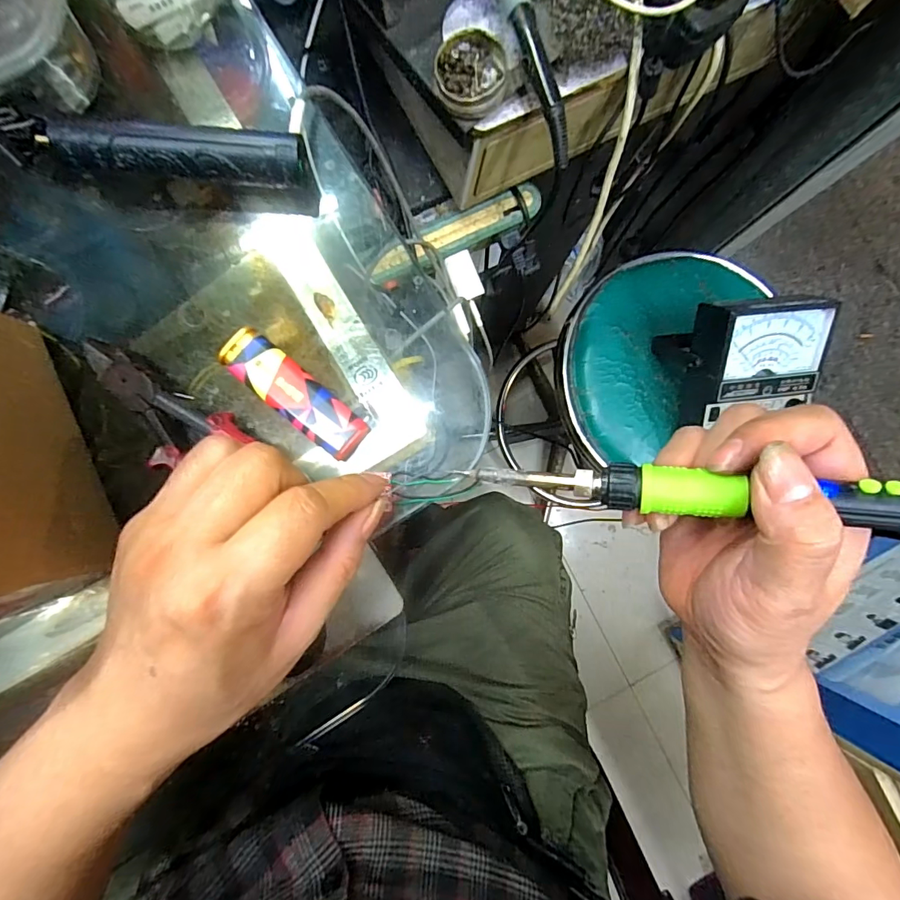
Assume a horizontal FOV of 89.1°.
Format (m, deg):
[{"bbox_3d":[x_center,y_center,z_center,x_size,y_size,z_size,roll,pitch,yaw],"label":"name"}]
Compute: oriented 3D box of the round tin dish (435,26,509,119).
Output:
[{"bbox_3d":[0.013,-0.239,0.290,0.044,0.011,0.049,8,86,-2],"label":"round tin dish"}]

